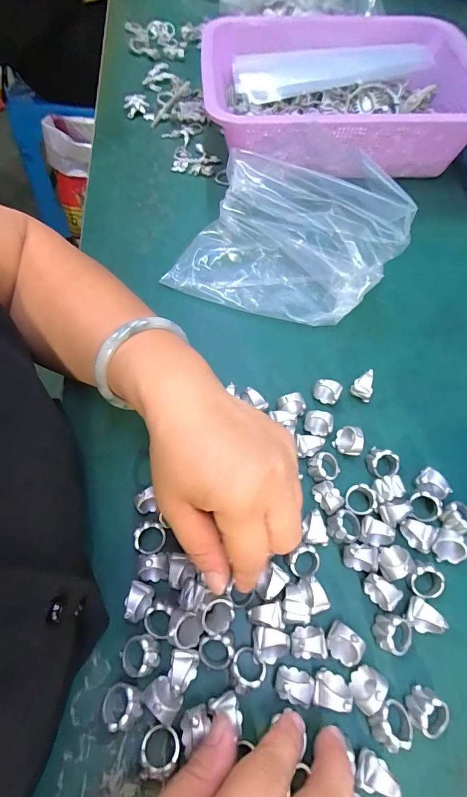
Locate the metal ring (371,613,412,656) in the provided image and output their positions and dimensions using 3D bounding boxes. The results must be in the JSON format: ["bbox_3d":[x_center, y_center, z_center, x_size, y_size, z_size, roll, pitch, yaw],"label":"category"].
[{"bbox_3d":[0.098,0.145,0.235,0.023,0.016,0.020,19,64,10],"label":"metal ring"}]

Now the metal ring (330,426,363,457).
[{"bbox_3d":[0.087,0.033,0.289,0.020,0.019,0.019,0,62,0],"label":"metal ring"}]

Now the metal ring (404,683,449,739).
[{"bbox_3d":[0.110,0.178,0.217,0.022,0.016,0.020,0,62,0],"label":"metal ring"}]

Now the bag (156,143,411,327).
[{"bbox_3d":[0.043,-0.137,0.338,0.190,0.101,0.101,19,64,10],"label":"bag"}]

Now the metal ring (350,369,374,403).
[{"bbox_3d":[0.106,-0.009,0.312,0.016,0.023,0.020,28,66,15],"label":"metal ring"}]

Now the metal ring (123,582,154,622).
[{"bbox_3d":[-0.059,0.126,0.237,0.013,0.021,0.021,12,63,7],"label":"metal ring"}]

